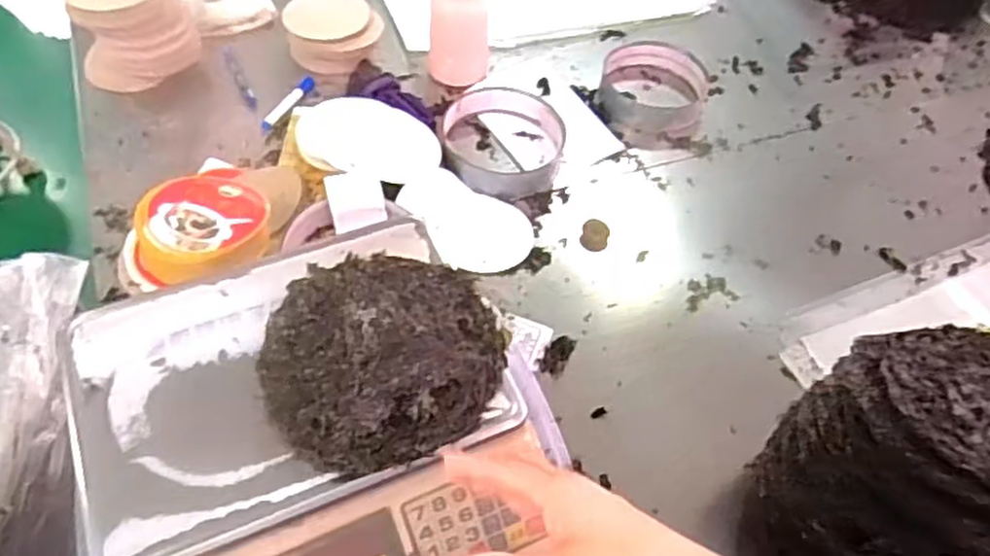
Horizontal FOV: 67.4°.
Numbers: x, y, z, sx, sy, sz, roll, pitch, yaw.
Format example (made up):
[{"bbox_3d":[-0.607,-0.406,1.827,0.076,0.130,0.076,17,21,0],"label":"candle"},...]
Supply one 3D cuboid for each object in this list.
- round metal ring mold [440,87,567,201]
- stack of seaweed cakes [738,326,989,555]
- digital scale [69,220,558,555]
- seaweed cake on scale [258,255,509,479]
[{"bbox_3d":[0.012,-0.206,1.127,0.186,0.046,0.193,3,52,-4],"label":"round metal ring mold"},{"bbox_3d":[0.378,0.181,0.701,0.208,0.288,0.174,4,54,-2],"label":"stack of seaweed cakes"},{"bbox_3d":[-0.145,0.132,0.593,0.325,0.116,0.301,-18,57,-18],"label":"digital scale"},{"bbox_3d":[-0.085,0.052,0.572,0.191,0.052,0.179,-33,63,-25],"label":"seaweed cake on scale"}]

